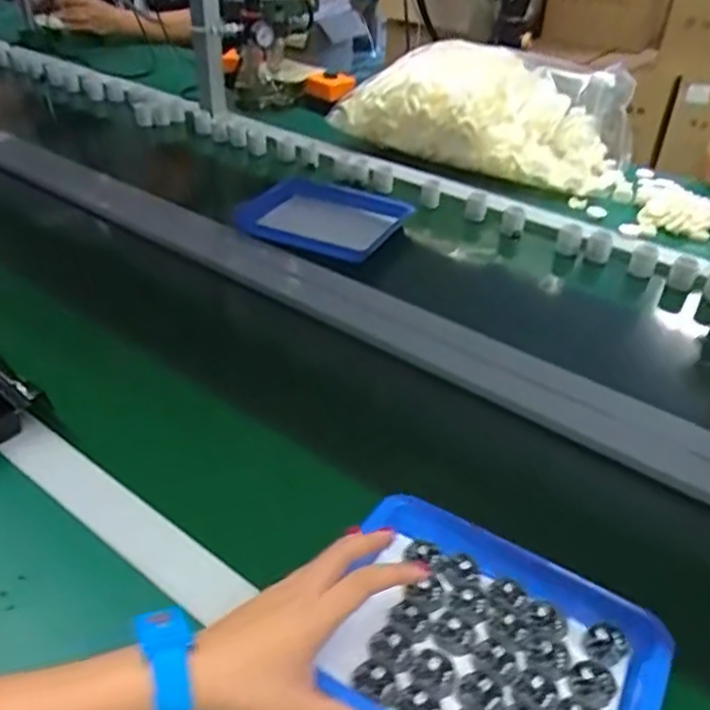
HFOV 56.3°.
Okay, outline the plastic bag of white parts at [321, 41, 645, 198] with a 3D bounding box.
[{"bbox_3d":[0.221,-0.411,1.112,0.469,0.174,0.228,13,34,12],"label":"plastic bag of white parts"}]

